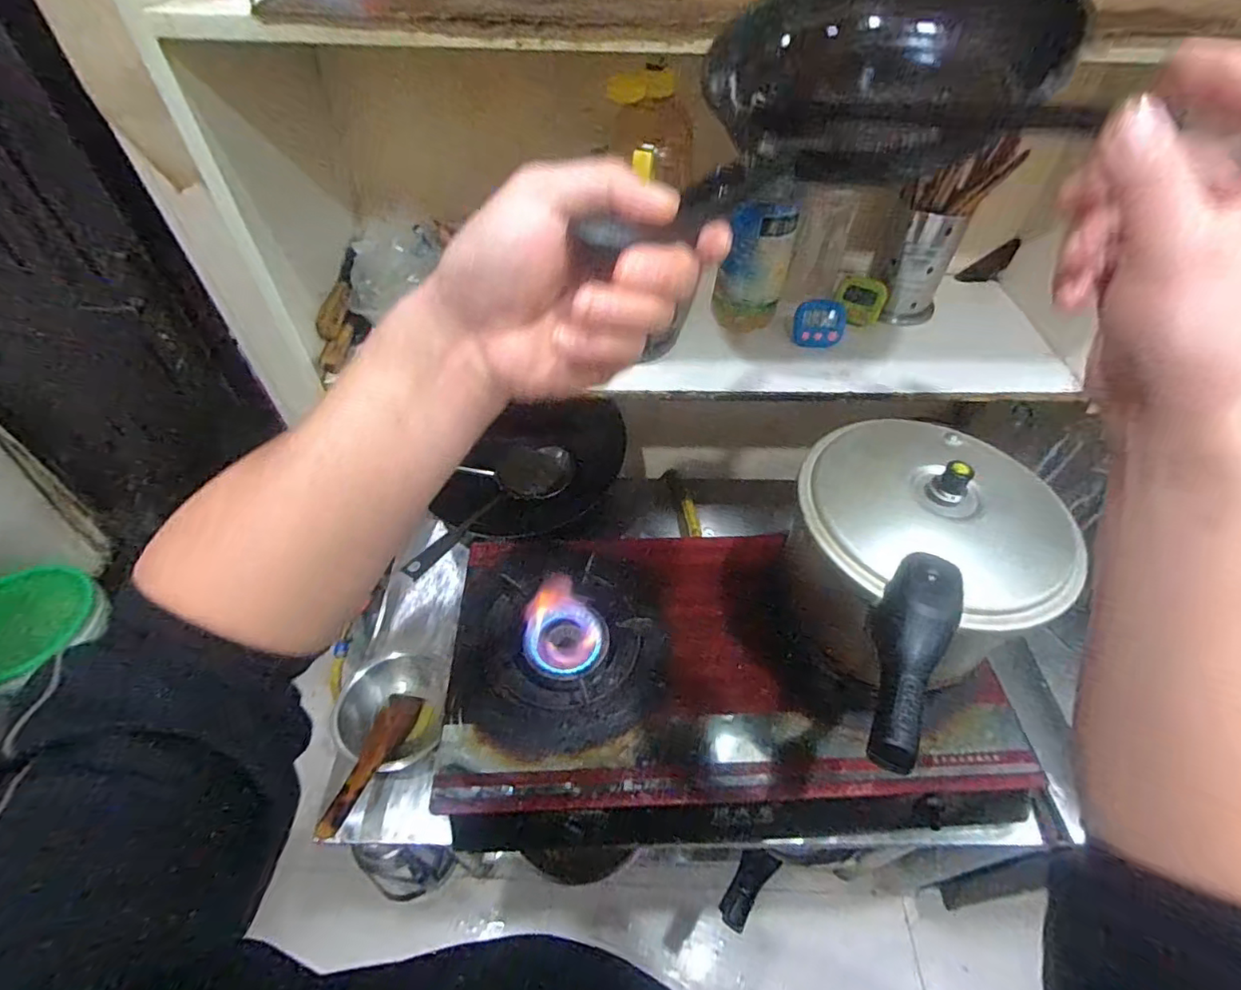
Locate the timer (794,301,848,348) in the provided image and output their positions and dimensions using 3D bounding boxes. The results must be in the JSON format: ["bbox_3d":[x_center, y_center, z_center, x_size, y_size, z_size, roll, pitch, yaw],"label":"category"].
[{"bbox_3d":[0.278,-0.235,0.797,0.070,0.073,0.021,10,50,7],"label":"timer"}]

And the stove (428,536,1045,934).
[{"bbox_3d":[0.131,0.247,0.771,0.702,0.101,0.457,1,50,0],"label":"stove"}]

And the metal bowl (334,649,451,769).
[{"bbox_3d":[-0.304,0.292,0.768,0.137,0.071,0.141,1,50,-1],"label":"metal bowl"}]

